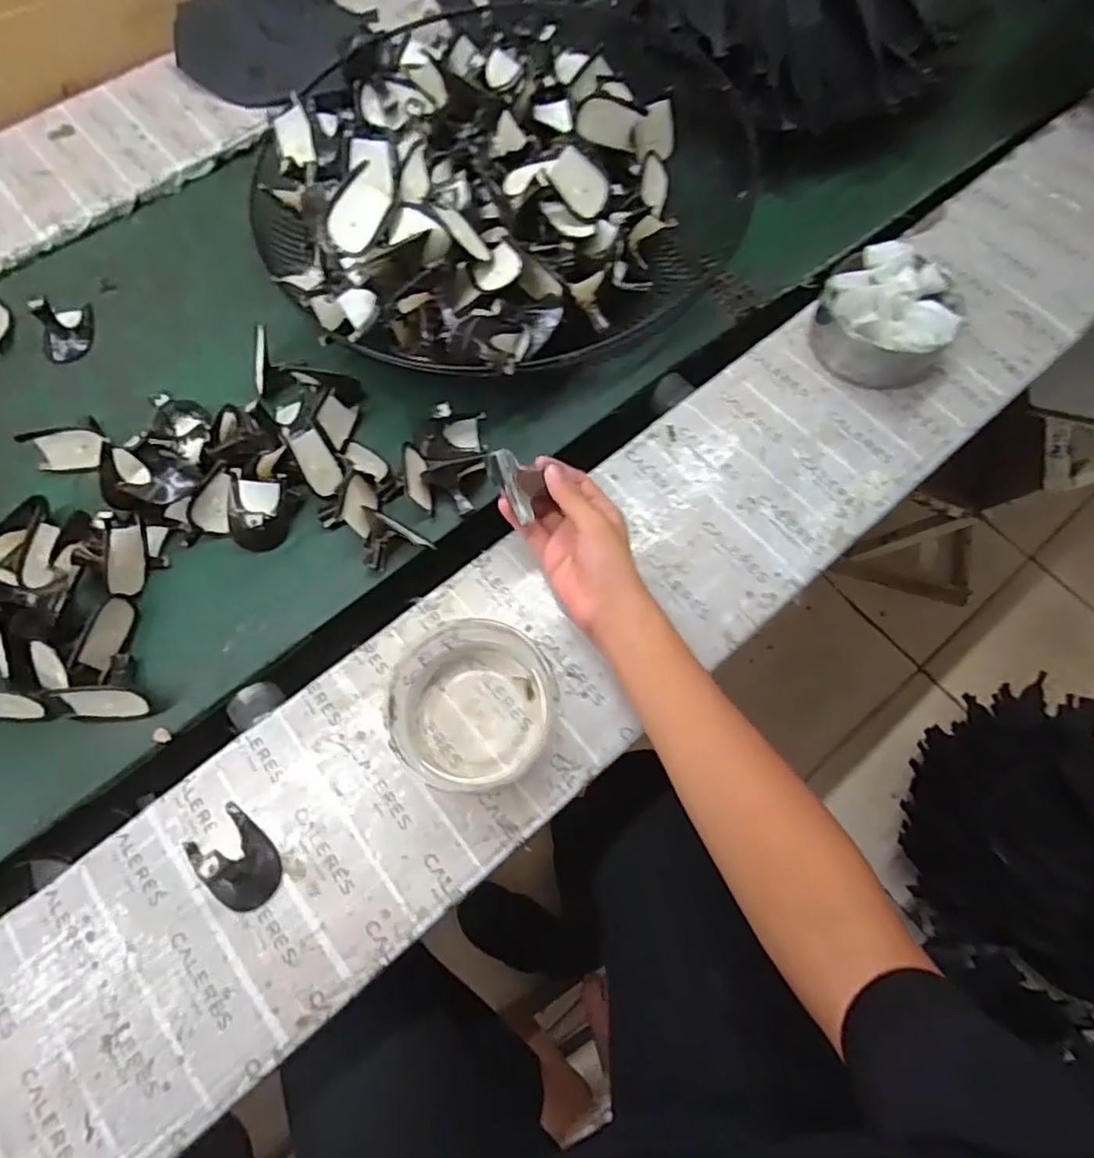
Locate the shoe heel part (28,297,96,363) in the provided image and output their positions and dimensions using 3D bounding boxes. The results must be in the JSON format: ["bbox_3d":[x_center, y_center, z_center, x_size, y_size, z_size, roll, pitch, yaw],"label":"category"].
[{"bbox_3d":[-0.484,-0.256,0.624,0.051,0.040,0.067,40,74,15],"label":"shoe heel part"}]

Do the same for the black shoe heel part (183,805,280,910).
[{"bbox_3d":[-0.222,0.193,0.429,0.071,0.045,0.049,38,74,14],"label":"black shoe heel part"}]

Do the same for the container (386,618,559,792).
[{"bbox_3d":[-0.051,0.092,0.459,0.112,0.060,0.107,1,69,-1],"label":"container"}]

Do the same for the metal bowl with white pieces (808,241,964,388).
[{"bbox_3d":[0.311,-0.241,0.576,0.117,0.078,0.116,1,69,-1],"label":"metal bowl with white pieces"}]

